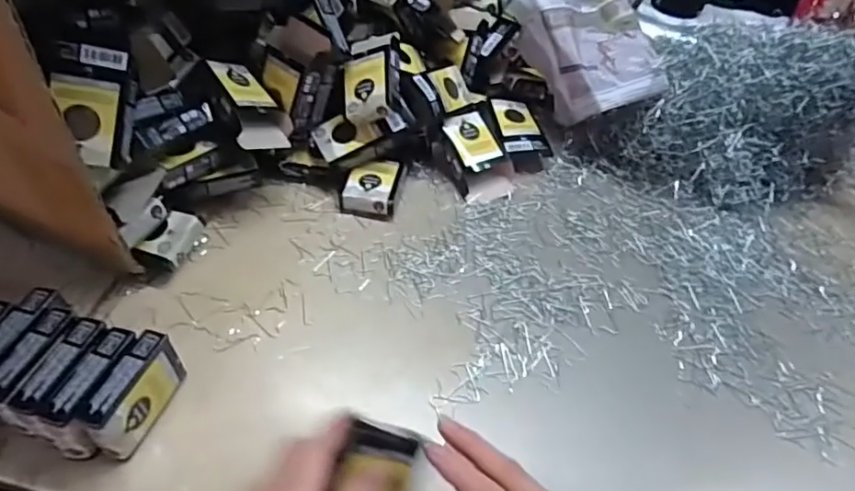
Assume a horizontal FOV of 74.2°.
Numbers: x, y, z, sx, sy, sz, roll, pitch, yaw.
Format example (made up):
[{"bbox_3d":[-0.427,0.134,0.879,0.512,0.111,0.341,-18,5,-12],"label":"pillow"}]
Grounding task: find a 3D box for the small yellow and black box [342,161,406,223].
[{"bbox_3d":[-0.054,-0.062,0.579,0.051,0.023,0.071,12,49,5],"label":"small yellow and black box"}]

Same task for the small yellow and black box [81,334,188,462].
[{"bbox_3d":[-0.201,0.105,0.394,0.022,0.059,0.075,15,50,7],"label":"small yellow and black box"}]

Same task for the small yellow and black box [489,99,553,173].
[{"bbox_3d":[0.107,-0.130,0.649,0.052,0.019,0.103,-4,50,-9],"label":"small yellow and black box"}]

